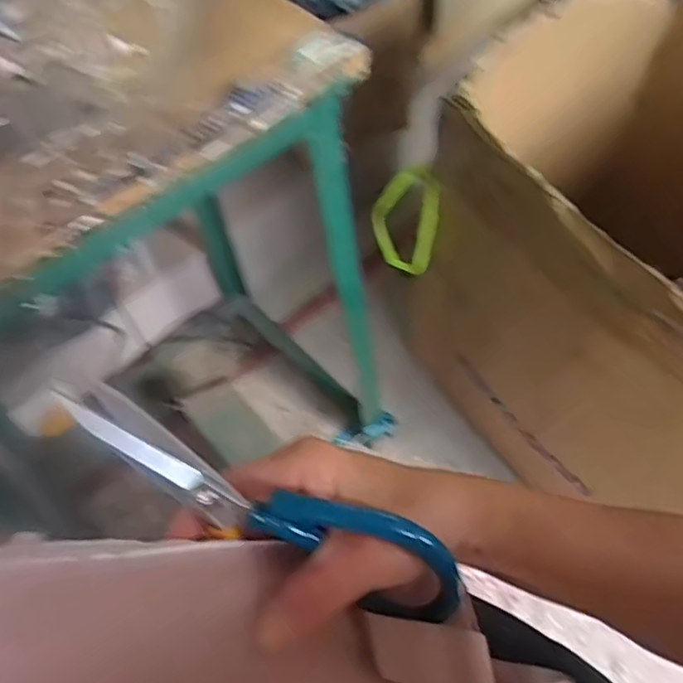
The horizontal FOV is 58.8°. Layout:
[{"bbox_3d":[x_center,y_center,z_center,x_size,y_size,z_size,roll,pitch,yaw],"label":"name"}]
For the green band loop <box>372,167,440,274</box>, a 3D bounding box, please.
[{"bbox_3d":[0.090,-0.183,0.883,0.015,0.150,0.119,-15,38,-36],"label":"green band loop"}]

